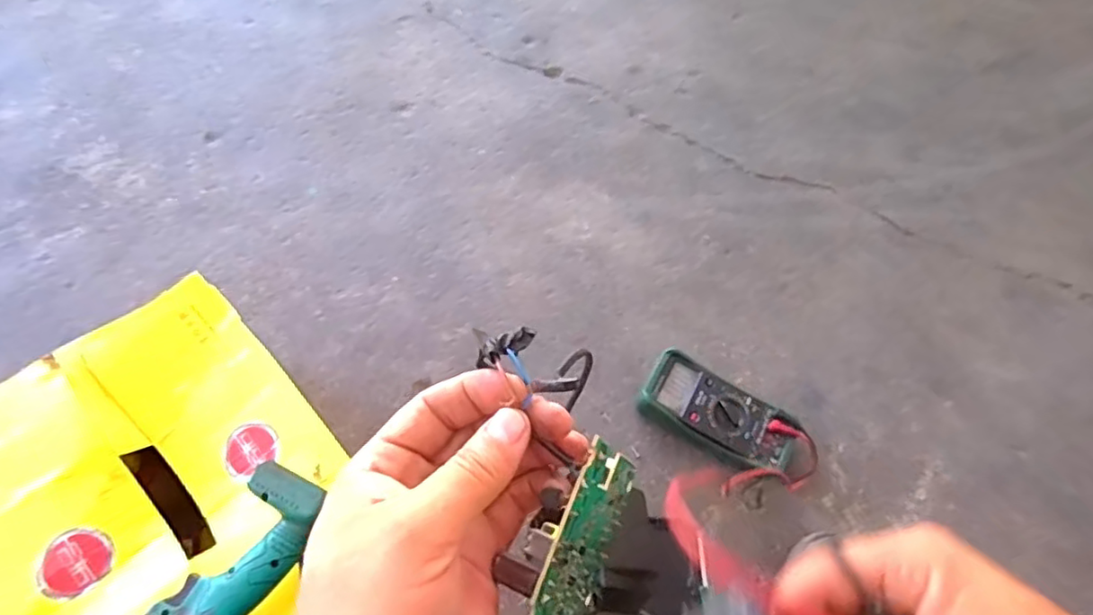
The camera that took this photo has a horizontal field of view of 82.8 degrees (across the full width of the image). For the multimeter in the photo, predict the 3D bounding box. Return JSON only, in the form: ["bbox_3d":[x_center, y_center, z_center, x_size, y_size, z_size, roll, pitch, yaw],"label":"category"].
[{"bbox_3d":[0.223,0.142,0.811,0.199,0.051,0.096,29,62,12],"label":"multimeter"}]

